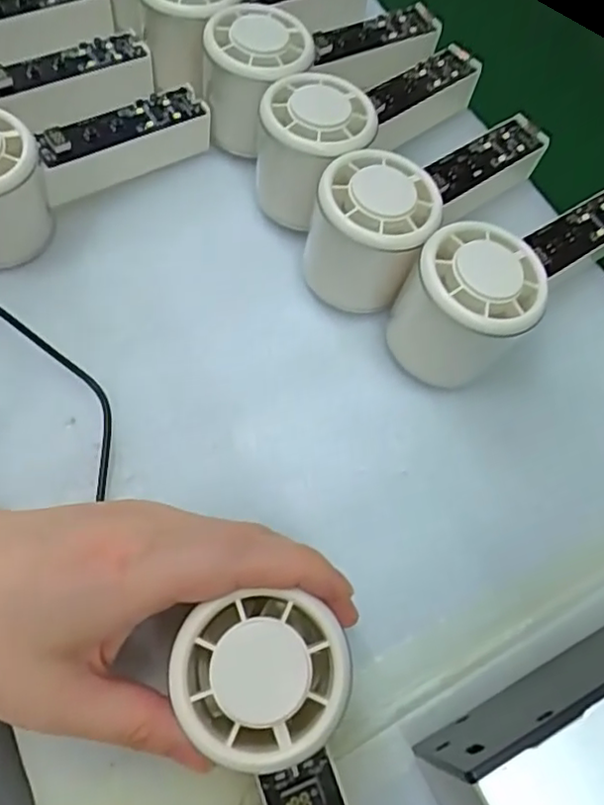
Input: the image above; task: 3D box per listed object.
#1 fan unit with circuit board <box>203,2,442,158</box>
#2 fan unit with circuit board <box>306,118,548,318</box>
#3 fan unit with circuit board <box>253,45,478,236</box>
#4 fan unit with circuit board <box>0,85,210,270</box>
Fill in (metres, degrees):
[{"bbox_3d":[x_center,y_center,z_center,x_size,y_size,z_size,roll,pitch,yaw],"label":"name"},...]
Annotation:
[{"bbox_3d":[0.013,-0.198,0.360,0.153,0.053,0.058,-35,70,-16],"label":"fan unit with circuit board"},{"bbox_3d":[0.064,-0.111,0.327,0.058,0.059,0.153,38,70,15],"label":"fan unit with circuit board"},{"bbox_3d":[0.041,-0.150,0.357,0.147,0.061,0.057,-29,68,-29],"label":"fan unit with circuit board"},{"bbox_3d":[-0.121,-0.130,0.327,0.059,0.060,0.146,41,70,16],"label":"fan unit with circuit board"}]

